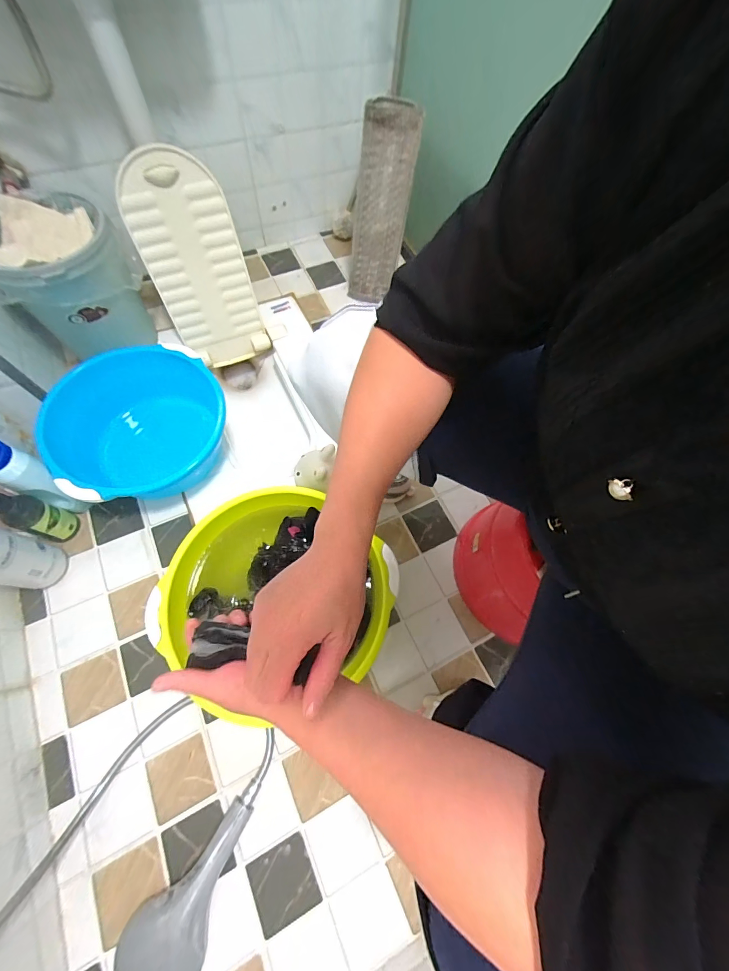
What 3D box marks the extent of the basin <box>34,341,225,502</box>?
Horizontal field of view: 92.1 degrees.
[{"bbox_3d":[-0.475,-0.122,0.765,0.276,0.171,0.350,37,69,12],"label":"basin"}]

